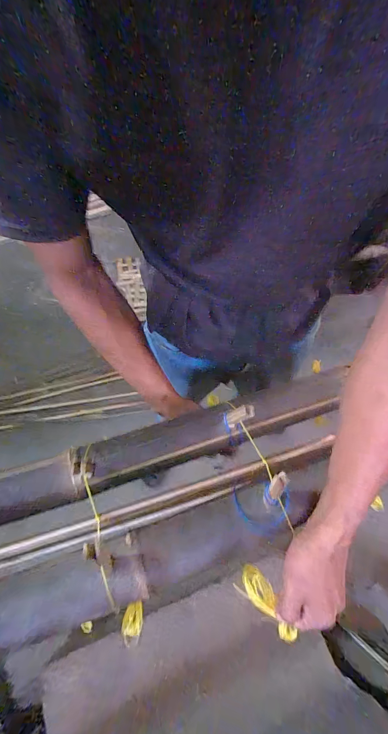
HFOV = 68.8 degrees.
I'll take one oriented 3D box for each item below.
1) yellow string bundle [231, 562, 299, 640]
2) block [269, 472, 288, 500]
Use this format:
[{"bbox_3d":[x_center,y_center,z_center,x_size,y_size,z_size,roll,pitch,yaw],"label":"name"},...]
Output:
[{"bbox_3d":[0.079,0.264,0.311,0.030,0.017,0.082,-32,80,-18],"label":"yellow string bundle"},{"bbox_3d":[0.084,0.119,0.283,0.010,0.038,0.010,10,34,1],"label":"block"}]

